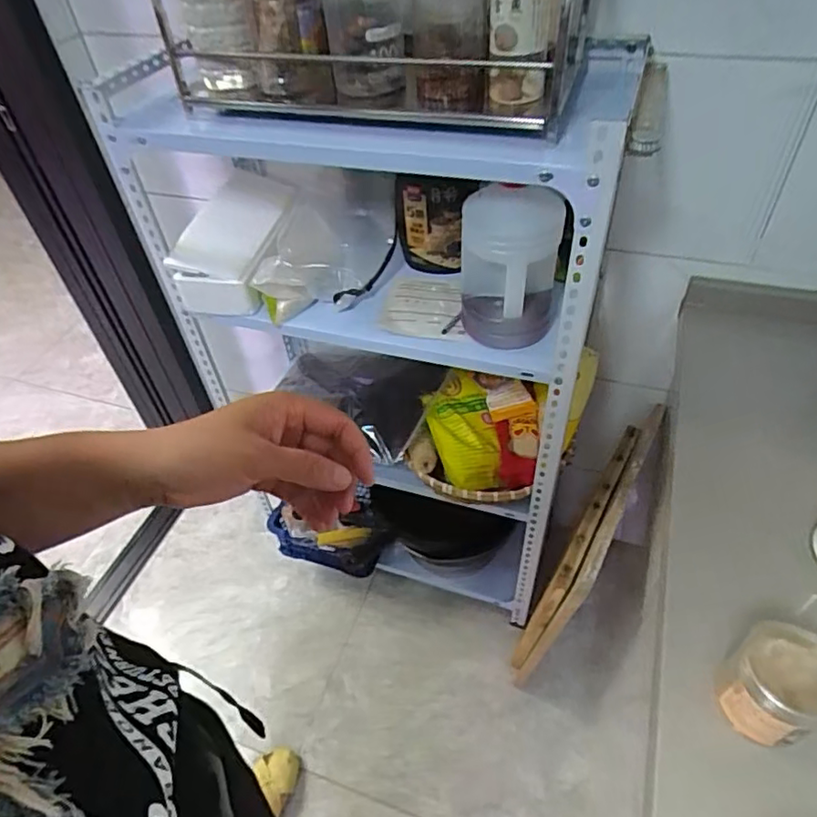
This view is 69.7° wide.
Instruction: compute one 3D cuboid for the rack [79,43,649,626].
[{"bbox_3d":[-0.008,-0.056,1.124,0.685,1.081,0.319,6,43,16],"label":"rack"}]

